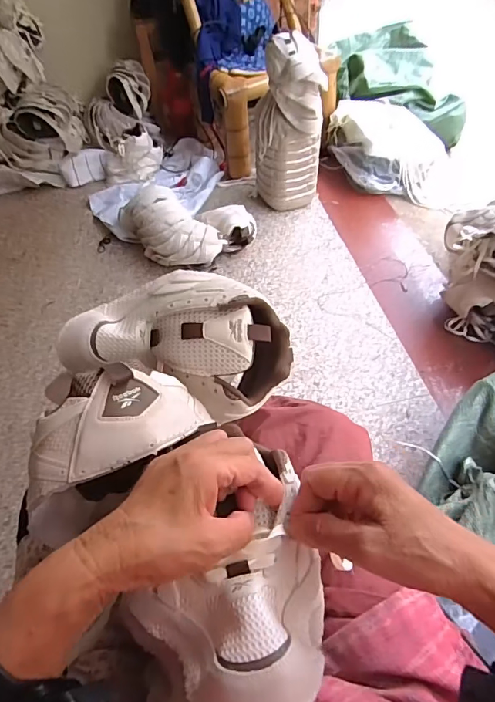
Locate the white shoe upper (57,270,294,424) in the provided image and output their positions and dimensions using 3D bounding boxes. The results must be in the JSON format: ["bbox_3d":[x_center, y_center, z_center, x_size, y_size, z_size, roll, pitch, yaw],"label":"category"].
[{"bbox_3d":[-0.060,-0.010,0.427,0.197,0.084,0.122,3,51,8],"label":"white shoe upper"}]

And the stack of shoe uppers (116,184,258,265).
[{"bbox_3d":[-0.191,-0.397,1.342,0.294,0.156,0.360,-34,56,-21],"label":"stack of shoe uppers"}]

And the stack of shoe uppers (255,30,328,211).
[{"bbox_3d":[0.123,-0.672,1.343,0.204,0.447,0.149,-2,51,4],"label":"stack of shoe uppers"}]

